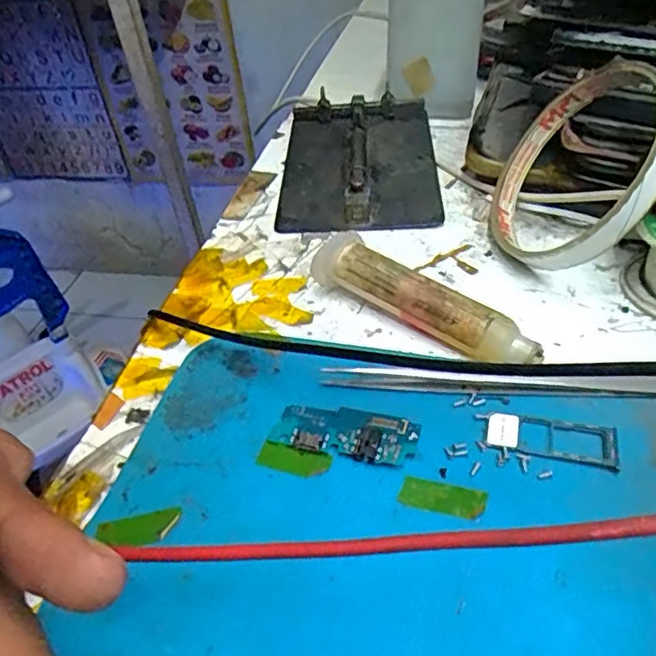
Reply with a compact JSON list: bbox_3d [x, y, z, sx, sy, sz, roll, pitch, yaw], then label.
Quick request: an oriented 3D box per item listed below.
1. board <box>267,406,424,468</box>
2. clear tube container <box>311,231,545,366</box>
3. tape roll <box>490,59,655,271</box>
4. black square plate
[{"bbox_3d":[0.005,0.033,0.194,0.045,0.004,0.017,7,44,14],"label":"board"},{"bbox_3d":[0.034,-0.009,0.225,0.091,0.022,0.014,27,52,31],"label":"clear tube container"},{"bbox_3d":[0.096,-0.061,0.241,0.013,0.086,0.080,21,62,-22],"label":"tape roll"},{"bbox_3d":[0.016,-0.091,0.324,0.079,0.014,0.123,-2,42,4],"label":"black square plate"}]

